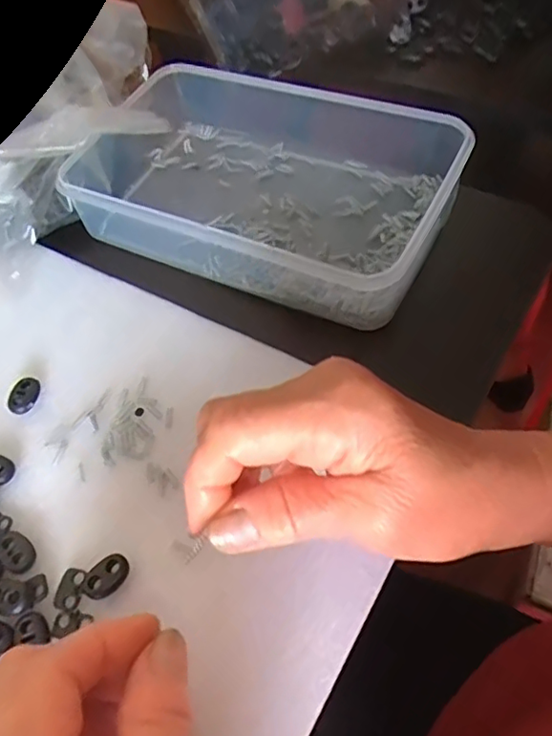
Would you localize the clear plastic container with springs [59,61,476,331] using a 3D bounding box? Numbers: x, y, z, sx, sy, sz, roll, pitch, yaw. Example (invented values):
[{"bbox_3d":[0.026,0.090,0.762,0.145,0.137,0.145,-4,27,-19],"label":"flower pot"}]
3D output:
[{"bbox_3d":[-0.015,-0.122,0.388,0.246,0.055,0.148,23,63,20],"label":"clear plastic container with springs"}]

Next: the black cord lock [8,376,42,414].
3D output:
[{"bbox_3d":[-0.140,0.015,0.325,0.015,0.005,0.021,7,57,9],"label":"black cord lock"}]

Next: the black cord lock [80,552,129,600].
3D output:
[{"bbox_3d":[-0.078,0.094,0.265,0.015,0.007,0.022,32,65,23],"label":"black cord lock"}]

